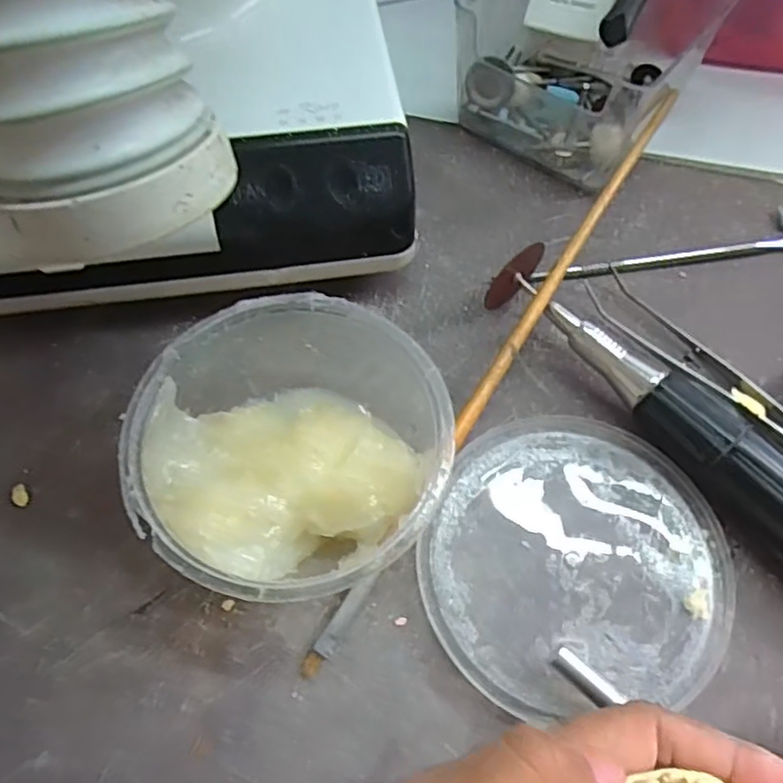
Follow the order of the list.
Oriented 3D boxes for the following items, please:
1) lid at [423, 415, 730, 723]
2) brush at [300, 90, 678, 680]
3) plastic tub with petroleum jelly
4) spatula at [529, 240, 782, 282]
[{"bbox_3d":[0.063,0.055,0.229,0.103,0.005,0.098,0,63,-1],"label":"lid"},{"bbox_3d":[0.047,-0.019,0.248,0.008,0.004,0.273,36,74,-7],"label":"brush"},{"bbox_3d":[-0.036,0.014,0.227,0.101,0.041,0.116,-21,65,-11],"label":"plastic tub with petroleum jelly"},{"bbox_3d":[0.131,-0.060,0.291,0.142,0.006,0.009,-9,63,-5],"label":"spatula"}]

